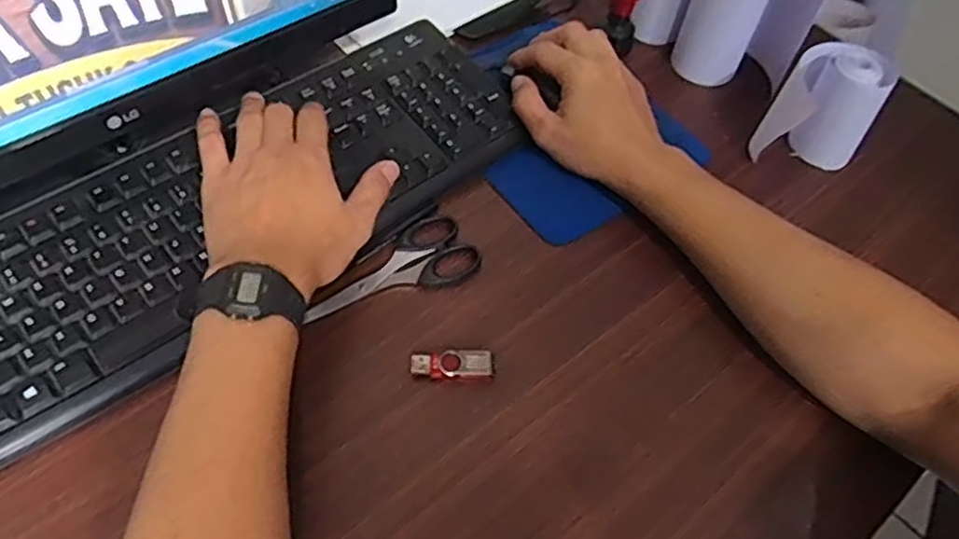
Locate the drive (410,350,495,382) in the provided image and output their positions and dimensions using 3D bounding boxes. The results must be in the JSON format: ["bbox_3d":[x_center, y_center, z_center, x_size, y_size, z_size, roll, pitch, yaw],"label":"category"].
[{"bbox_3d":[-0.017,0.061,0.452,0.053,0.007,0.020,3,55,-3],"label":"drive"}]

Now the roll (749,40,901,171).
[{"bbox_3d":[0.272,-0.123,0.557,0.070,0.091,0.069,3,55,-4],"label":"roll"}]

